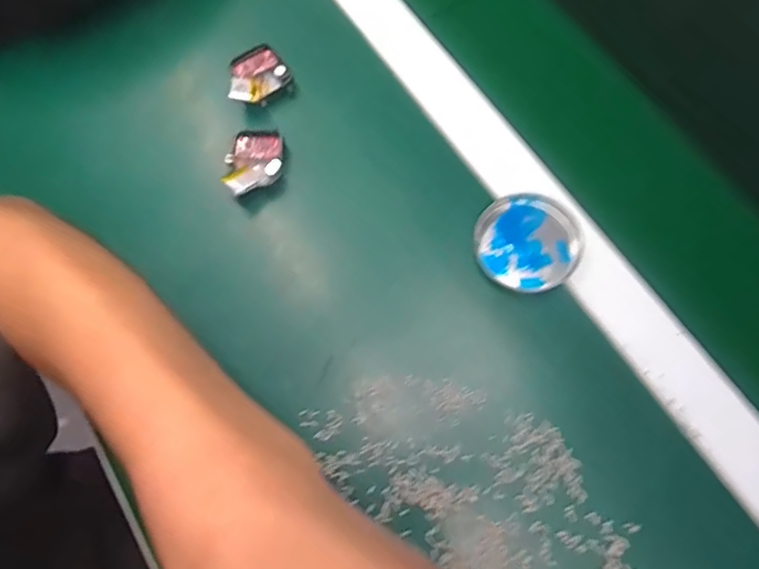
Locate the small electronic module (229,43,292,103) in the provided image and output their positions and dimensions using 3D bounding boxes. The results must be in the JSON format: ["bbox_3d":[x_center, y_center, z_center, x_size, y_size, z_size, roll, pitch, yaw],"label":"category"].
[{"bbox_3d":[-0.091,-0.152,0.390,0.046,0.015,0.044,-34,74,-9],"label":"small electronic module"}]

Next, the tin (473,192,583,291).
[{"bbox_3d":[0.094,-0.027,0.351,0.060,0.019,0.066,-1,72,2],"label":"tin"}]

